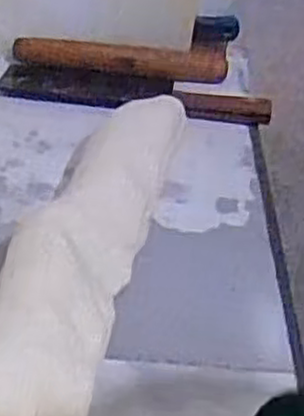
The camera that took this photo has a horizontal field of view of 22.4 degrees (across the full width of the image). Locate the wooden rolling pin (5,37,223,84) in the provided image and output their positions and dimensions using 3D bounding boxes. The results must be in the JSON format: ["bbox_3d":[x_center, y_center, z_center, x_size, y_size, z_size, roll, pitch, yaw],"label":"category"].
[{"bbox_3d":[-0.036,-0.174,0.902,0.244,0.038,0.029,3,35,-7],"label":"wooden rolling pin"}]

